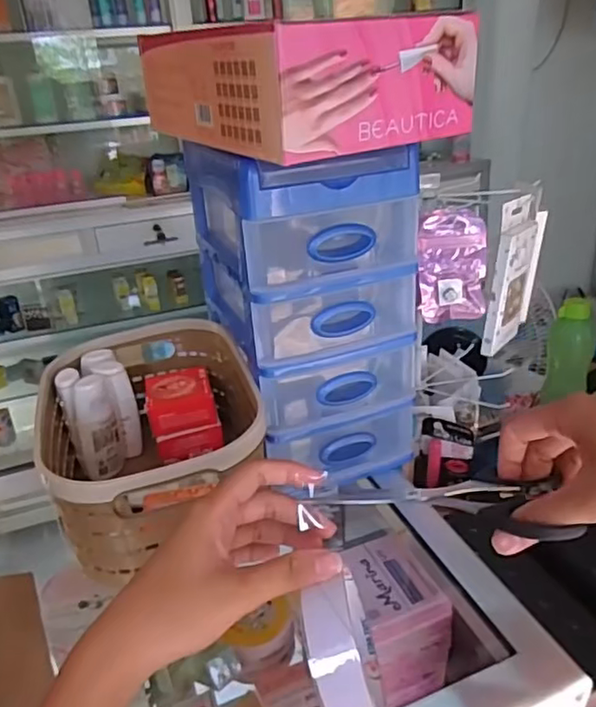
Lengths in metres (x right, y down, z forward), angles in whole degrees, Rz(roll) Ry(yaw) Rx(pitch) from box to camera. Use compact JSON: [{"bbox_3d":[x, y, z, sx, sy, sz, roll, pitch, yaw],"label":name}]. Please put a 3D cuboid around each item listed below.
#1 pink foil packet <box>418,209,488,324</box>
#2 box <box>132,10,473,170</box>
[{"bbox_3d":[0.139,-0.078,0.538,0.058,0.098,0.015,-5,17,8],"label":"pink foil packet"},{"bbox_3d":[0.003,-0.168,0.376,0.140,0.065,0.154,-21,31,-31],"label":"box"}]

